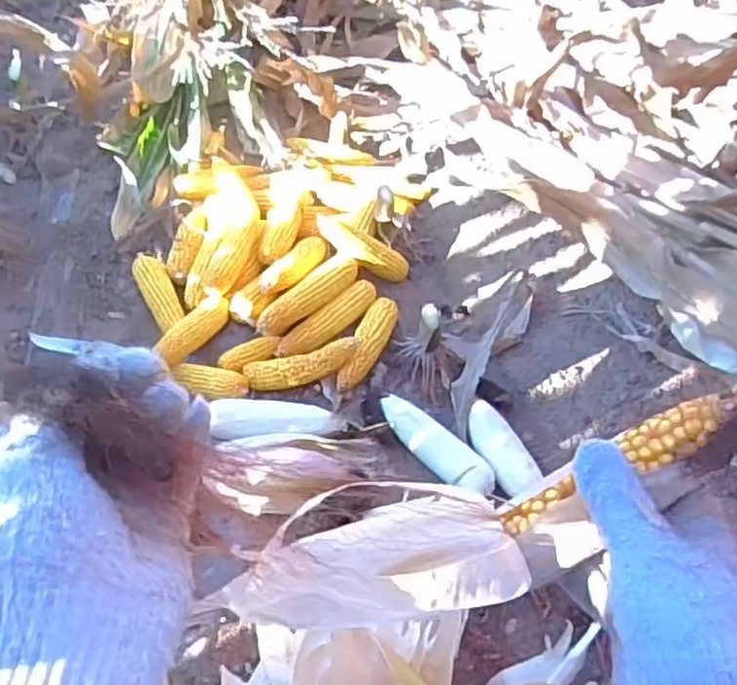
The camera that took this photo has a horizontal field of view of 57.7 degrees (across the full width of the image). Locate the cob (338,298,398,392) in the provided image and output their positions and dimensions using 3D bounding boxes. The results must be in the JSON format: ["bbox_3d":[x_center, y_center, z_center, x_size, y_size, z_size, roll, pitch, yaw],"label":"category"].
[{"bbox_3d":[0.003,-0.005,1.051,0.049,0.040,0.185,14,49,11],"label":"cob"}]

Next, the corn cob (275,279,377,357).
[{"bbox_3d":[-0.062,-0.038,1.076,0.199,0.037,0.047,-36,58,-29],"label":"corn cob"}]

